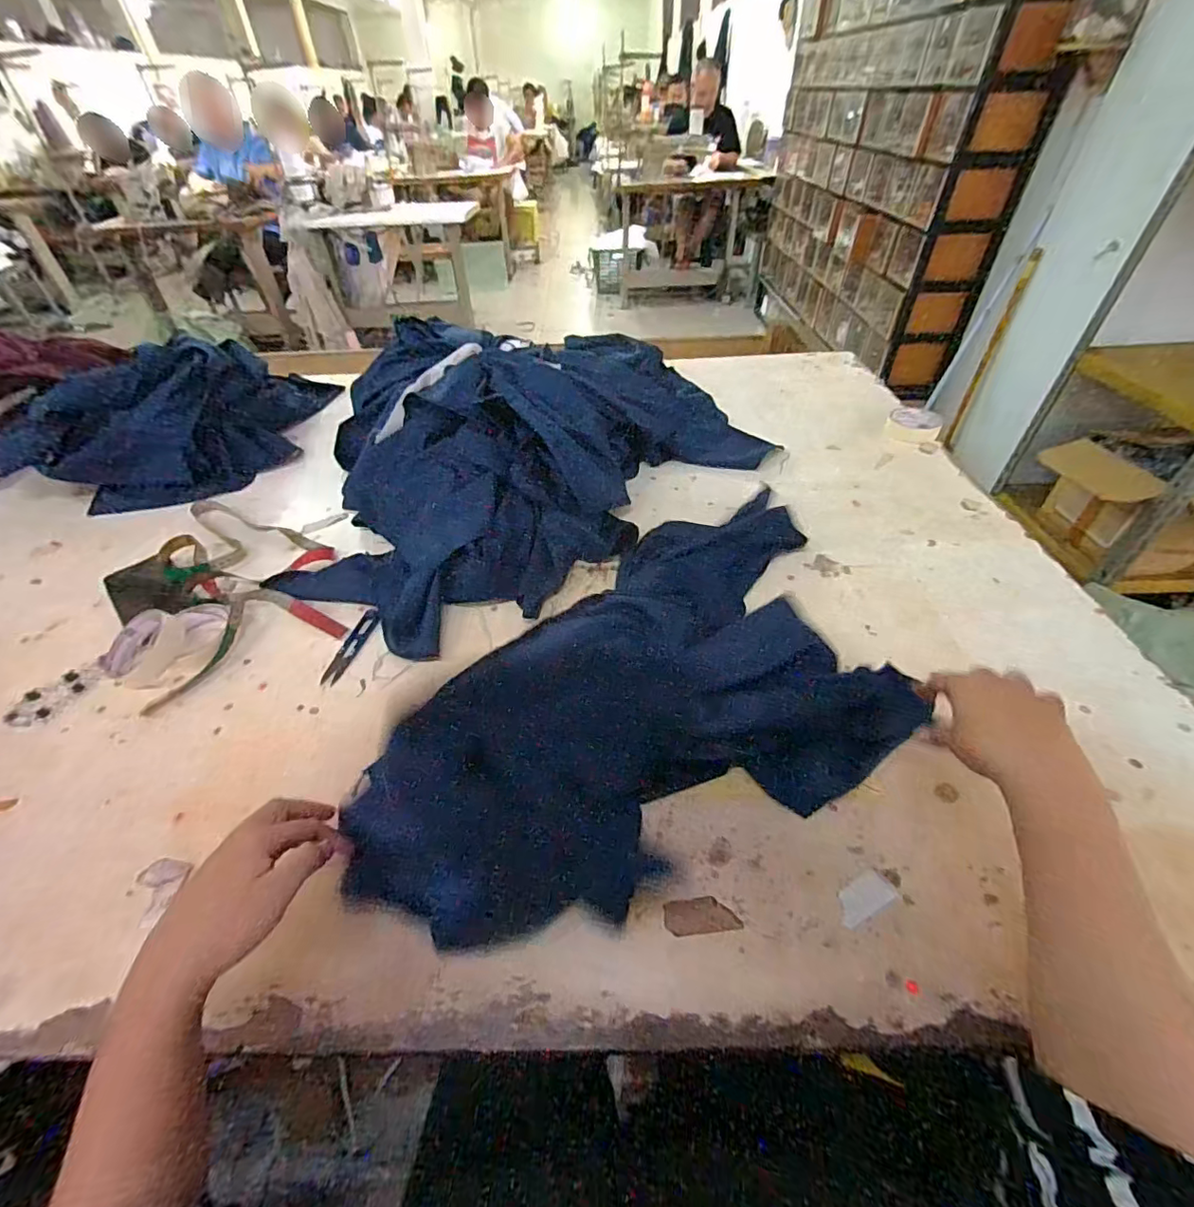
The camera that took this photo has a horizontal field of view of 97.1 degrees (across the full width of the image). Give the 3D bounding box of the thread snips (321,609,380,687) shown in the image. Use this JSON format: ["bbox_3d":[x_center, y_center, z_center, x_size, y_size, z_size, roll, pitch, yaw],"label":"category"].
[{"bbox_3d":[-0.283,0.047,0.610,0.025,0.007,0.108,7,45,10],"label":"thread snips"}]

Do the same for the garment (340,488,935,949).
[{"bbox_3d":[0.047,0.101,0.474,0.506,0.085,0.270,-26,48,-22],"label":"garment"}]

